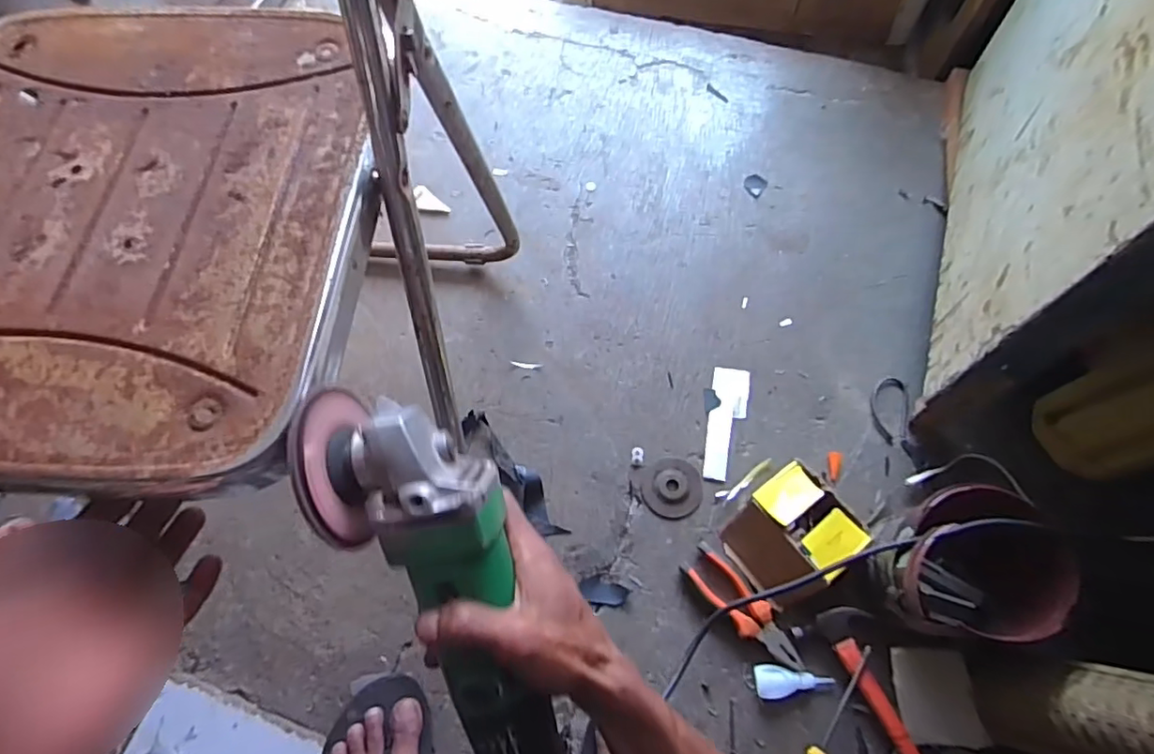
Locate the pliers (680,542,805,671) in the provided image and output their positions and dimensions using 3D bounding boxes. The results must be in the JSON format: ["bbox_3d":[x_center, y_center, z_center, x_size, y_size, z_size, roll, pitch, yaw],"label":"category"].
[{"bbox_3d":[0.190,0.265,0.656,0.046,0.026,0.160,-41,72,-14],"label":"pliers"}]

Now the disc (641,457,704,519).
[{"bbox_3d":[0.121,0.140,0.724,0.072,0.006,0.074,-1,67,1],"label":"disc"}]

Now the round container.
[{"bbox_3d":[0.384,0.197,0.594,0.149,0.166,0.135,-19,68,-6],"label":"round container"}]

